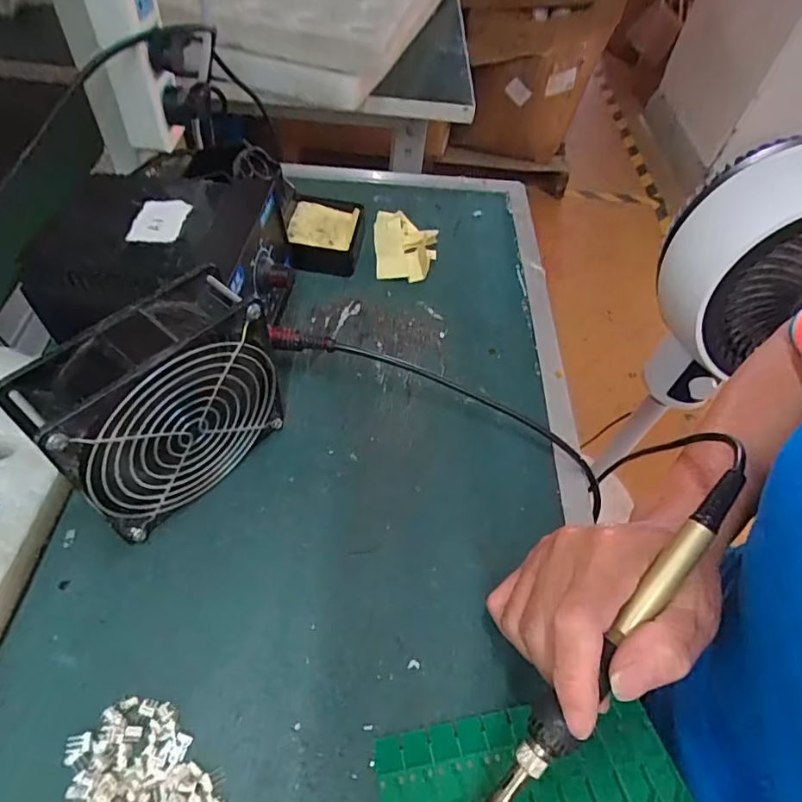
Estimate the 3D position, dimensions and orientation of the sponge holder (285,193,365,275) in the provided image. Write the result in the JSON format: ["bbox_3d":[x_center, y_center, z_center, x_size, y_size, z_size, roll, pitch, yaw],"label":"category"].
[{"bbox_3d":[-0.066,-0.141,0.463,0.059,0.032,0.078,6,53,-2],"label":"sponge holder"}]

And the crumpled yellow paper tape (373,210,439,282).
[{"bbox_3d":[0.003,-0.137,0.467,0.055,0.021,0.066,4,50,1],"label":"crumpled yellow paper tape"}]

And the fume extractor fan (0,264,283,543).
[{"bbox_3d":[-0.126,0.007,0.294,0.046,0.120,0.119,36,58,19],"label":"fume extractor fan"}]

